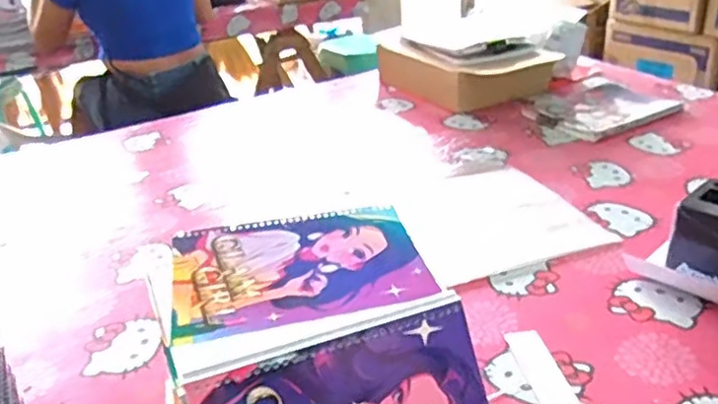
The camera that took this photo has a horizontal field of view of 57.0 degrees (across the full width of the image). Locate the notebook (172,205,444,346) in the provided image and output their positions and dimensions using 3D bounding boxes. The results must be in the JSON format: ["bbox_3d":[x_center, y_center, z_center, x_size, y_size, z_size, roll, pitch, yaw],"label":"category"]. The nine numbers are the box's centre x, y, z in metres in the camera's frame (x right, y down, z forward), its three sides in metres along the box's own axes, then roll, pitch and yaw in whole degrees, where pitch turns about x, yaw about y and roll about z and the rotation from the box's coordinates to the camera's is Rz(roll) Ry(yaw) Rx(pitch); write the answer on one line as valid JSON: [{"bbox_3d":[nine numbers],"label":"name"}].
[{"bbox_3d":[-0.048,0.051,0.532,0.196,0.010,0.152,-9,28,-9],"label":"notebook"}]

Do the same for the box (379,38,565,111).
[{"bbox_3d":[0.188,-0.261,1.249,0.243,0.088,0.287,-16,30,-21],"label":"box"}]

